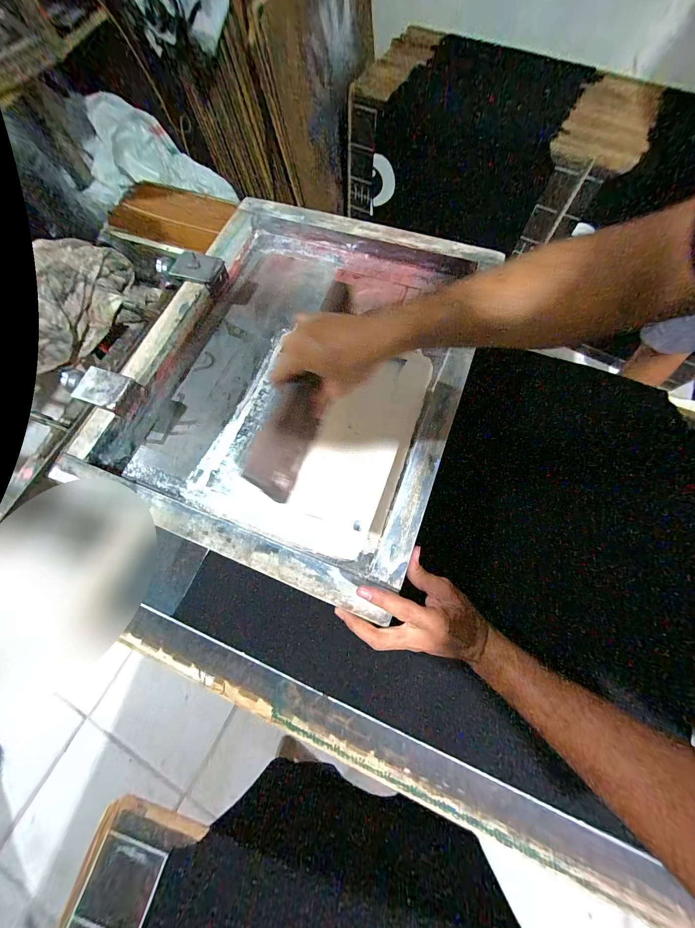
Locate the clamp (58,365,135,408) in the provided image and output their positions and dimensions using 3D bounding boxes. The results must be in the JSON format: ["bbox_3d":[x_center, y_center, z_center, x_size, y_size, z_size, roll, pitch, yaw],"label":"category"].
[{"bbox_3d":[-0.359,-0.110,0.446,0.121,0.035,0.050,18,73,8],"label":"clamp"}]

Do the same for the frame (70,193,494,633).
[{"bbox_3d":[-0.068,-0.143,0.470,0.447,0.076,0.545,19,73,8],"label":"frame"}]

